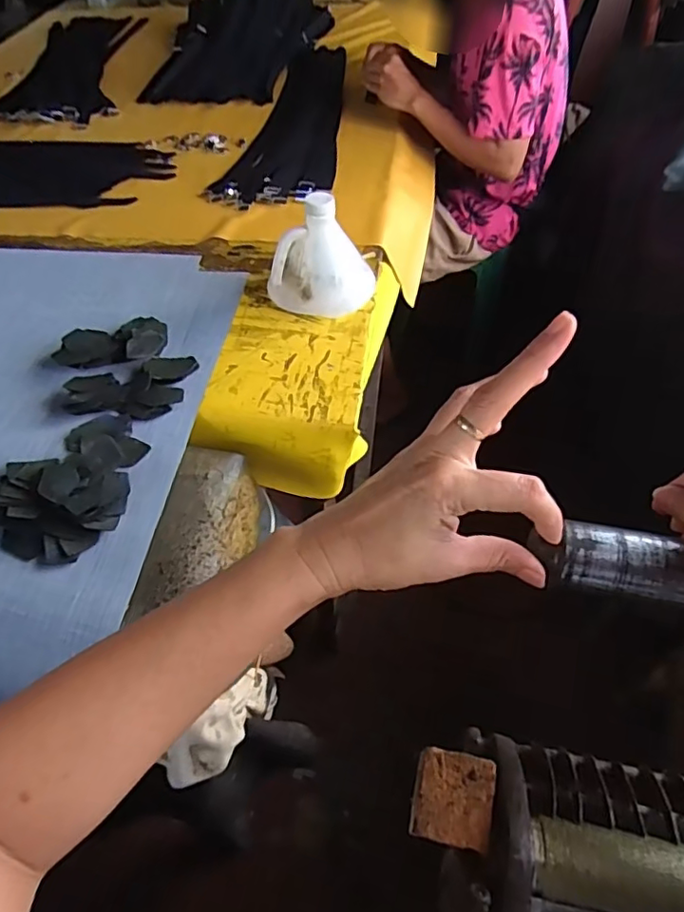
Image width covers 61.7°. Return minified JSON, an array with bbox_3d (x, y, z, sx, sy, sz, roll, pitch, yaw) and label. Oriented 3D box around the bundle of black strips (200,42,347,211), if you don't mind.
[{"bbox_3d":[-0.078,-0.780,1.296,0.211,0.019,0.857,7,52,6],"label":"bundle of black strips"}]

